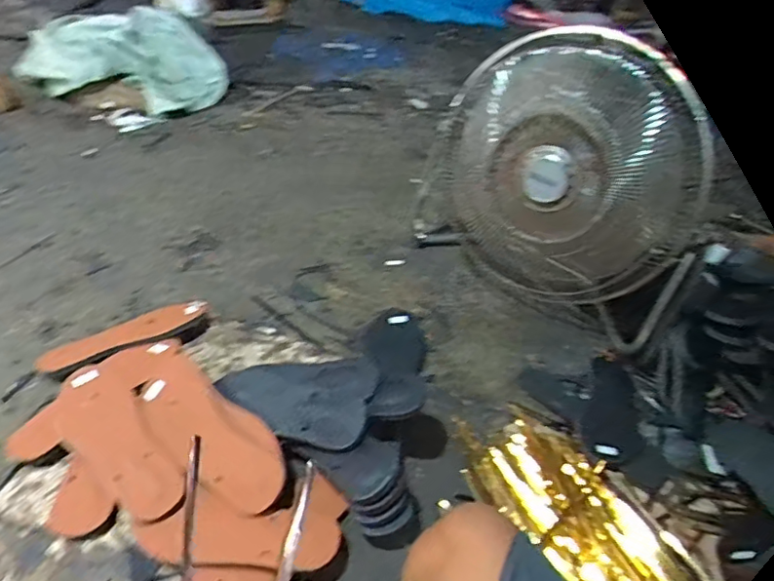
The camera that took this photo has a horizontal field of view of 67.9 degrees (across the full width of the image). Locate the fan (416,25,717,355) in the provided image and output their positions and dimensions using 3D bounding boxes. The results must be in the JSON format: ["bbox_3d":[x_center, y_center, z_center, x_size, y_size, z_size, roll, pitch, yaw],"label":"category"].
[{"bbox_3d":[0.310,-0.174,0.974,0.218,0.418,0.435,-21,46,-29],"label":"fan"}]

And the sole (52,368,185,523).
[{"bbox_3d":[-0.342,0.189,0.725,0.089,0.013,0.239,-37,65,-24],"label":"sole"}]

